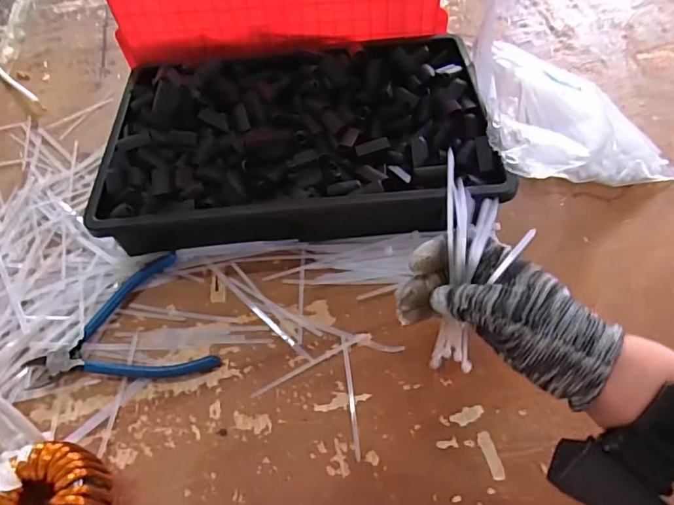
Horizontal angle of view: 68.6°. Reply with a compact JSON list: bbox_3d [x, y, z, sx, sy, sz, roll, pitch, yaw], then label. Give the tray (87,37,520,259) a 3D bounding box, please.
[{"bbox_3d":[-0.038,-0.113,0.500,0.363,0.070,0.239,-5,54,2],"label":"tray"}]

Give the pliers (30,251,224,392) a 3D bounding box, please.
[{"bbox_3d":[-0.176,0.054,0.428,0.148,0.013,0.115,-6,54,1],"label":"pliers"}]

